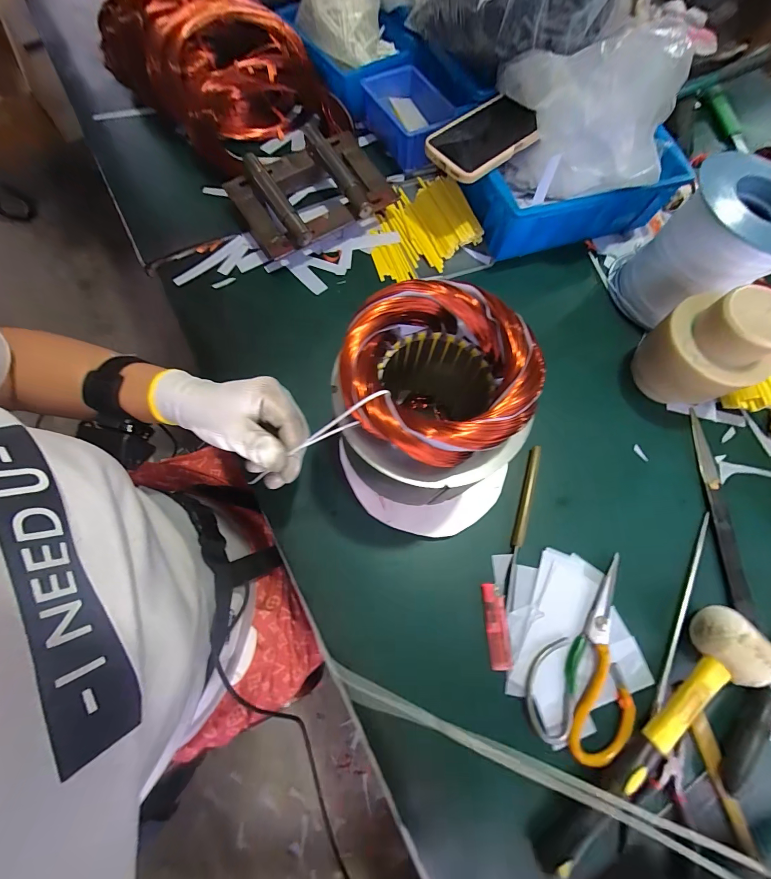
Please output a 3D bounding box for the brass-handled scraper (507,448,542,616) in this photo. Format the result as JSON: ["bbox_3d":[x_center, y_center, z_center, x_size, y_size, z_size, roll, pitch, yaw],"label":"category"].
[{"bbox_3d":[0.148,0.092,0.380,0.014,0.014,0.175,16,72,3],"label":"brass-handled scraper"}]

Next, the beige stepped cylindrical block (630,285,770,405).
[{"bbox_3d":[0.352,-0.095,0.391,0.097,0.135,0.091,1,72,-2],"label":"beige stepped cylindrical block"}]

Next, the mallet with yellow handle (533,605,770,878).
[{"bbox_3d":[0.244,0.270,0.309,0.276,0.047,0.053,-41,78,-13],"label":"mallet with yellow handle"}]

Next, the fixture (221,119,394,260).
[{"bbox_3d":[-0.098,-0.330,0.478,0.194,0.067,0.139,-34,76,-12],"label":"fixture"}]

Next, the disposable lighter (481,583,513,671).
[{"bbox_3d":[0.111,0.187,0.351,0.021,0.010,0.076,-1,72,-2],"label":"disposable lighter"}]

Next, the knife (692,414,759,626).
[{"bbox_3d":[0.380,0.077,0.398,0.025,0.005,0.228,5,72,0],"label":"knife"}]

